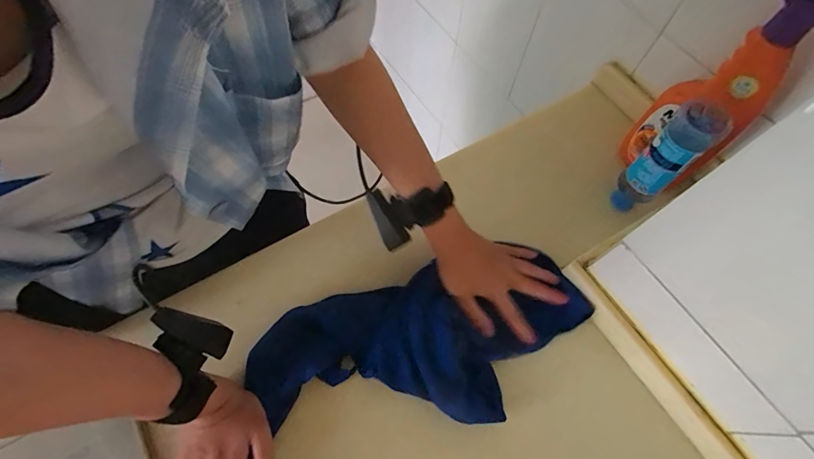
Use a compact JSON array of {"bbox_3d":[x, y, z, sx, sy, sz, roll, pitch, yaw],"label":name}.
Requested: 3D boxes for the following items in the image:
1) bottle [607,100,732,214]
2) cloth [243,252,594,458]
[{"bbox_3d":[0.288,-0.075,0.451,0.045,0.158,0.043,42,71,16],"label":"bottle"},{"bbox_3d":[0.021,0.135,0.418,0.366,0.034,0.174,-5,65,-6],"label":"cloth"}]

